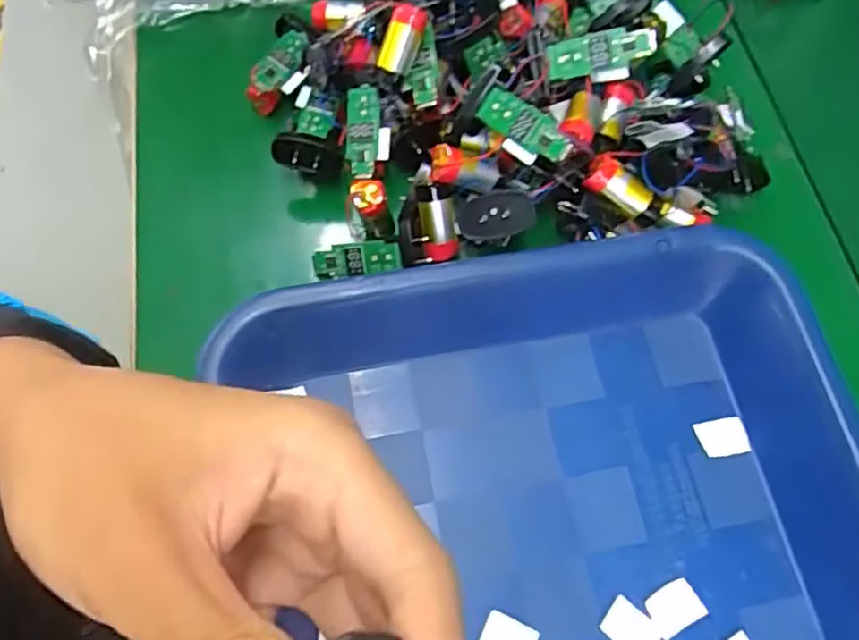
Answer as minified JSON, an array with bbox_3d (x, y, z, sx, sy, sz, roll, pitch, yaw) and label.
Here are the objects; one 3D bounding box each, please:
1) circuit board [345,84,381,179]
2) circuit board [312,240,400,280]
[{"bbox_3d":[-0.032,-0.089,0.322,0.015,0.006,0.043,1,86,1],"label":"circuit board"},{"bbox_3d":[-0.035,-0.028,0.315,0.042,0.016,0.004,-4,27,16],"label":"circuit board"}]

